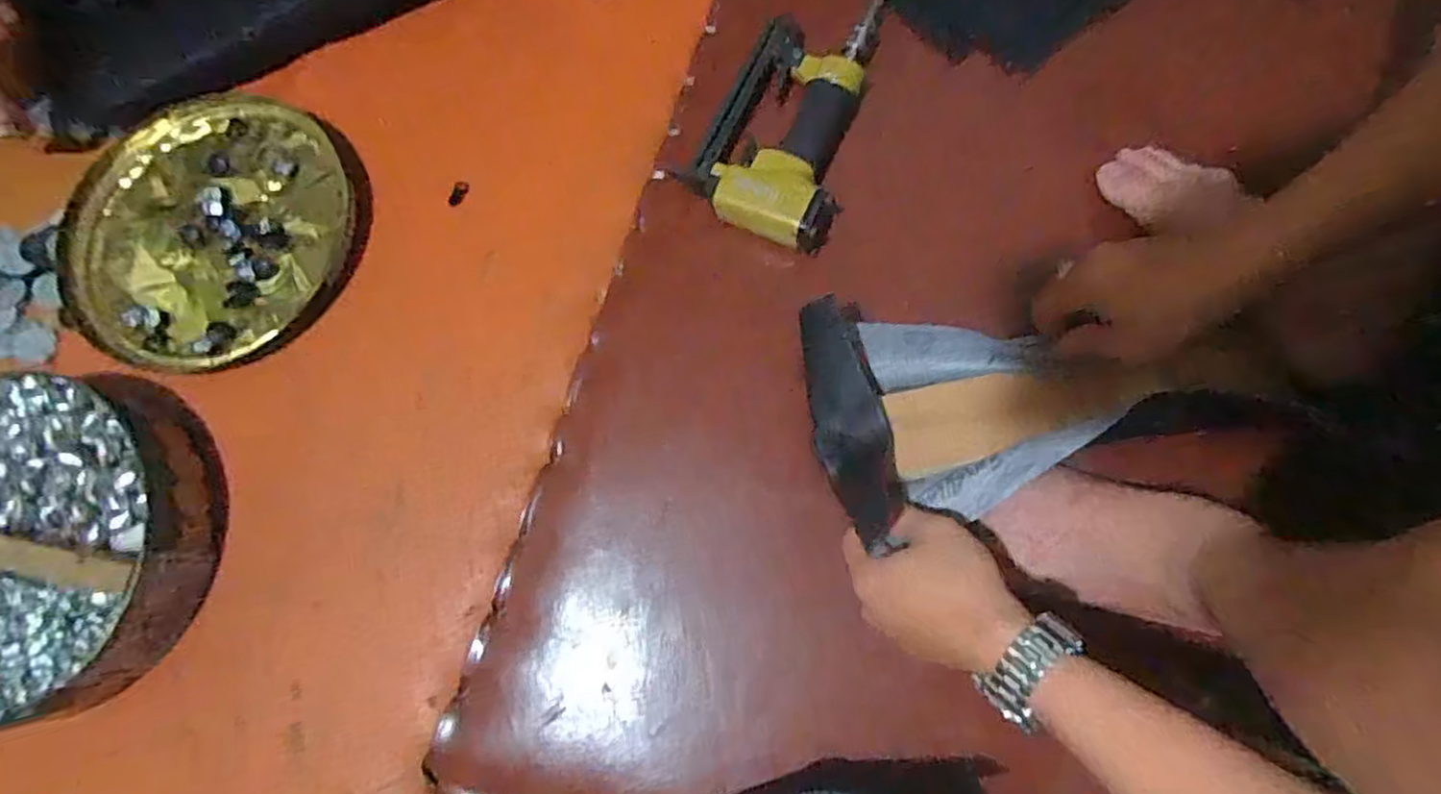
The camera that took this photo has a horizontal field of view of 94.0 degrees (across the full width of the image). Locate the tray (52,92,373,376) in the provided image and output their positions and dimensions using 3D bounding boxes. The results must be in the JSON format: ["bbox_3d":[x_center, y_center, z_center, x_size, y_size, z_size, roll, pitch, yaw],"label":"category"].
[{"bbox_3d":[-0.459,-0.152,0.608,0.268,0.020,0.259,0,76,2],"label":"tray"}]

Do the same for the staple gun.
[{"bbox_3d":[0.063,-0.231,0.588,0.140,0.043,0.198,29,79,8],"label":"staple gun"}]

